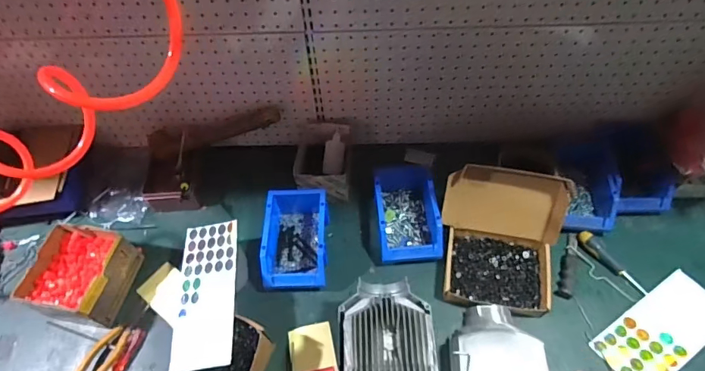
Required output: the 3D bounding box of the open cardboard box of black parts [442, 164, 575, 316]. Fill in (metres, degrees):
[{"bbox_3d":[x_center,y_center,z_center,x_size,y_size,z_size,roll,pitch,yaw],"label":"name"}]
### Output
[{"bbox_3d":[0.263,0.100,0.763,0.194,0.152,0.201,9,56,8],"label":"open cardboard box of black parts"}]

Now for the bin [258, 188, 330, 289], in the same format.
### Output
[{"bbox_3d":[-0.107,0.098,0.831,0.116,0.081,0.198,-1,55,1],"label":"bin"}]

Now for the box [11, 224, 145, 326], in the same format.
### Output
[{"bbox_3d":[-0.492,0.164,0.790,0.145,0.090,0.150,9,56,9],"label":"box"}]

